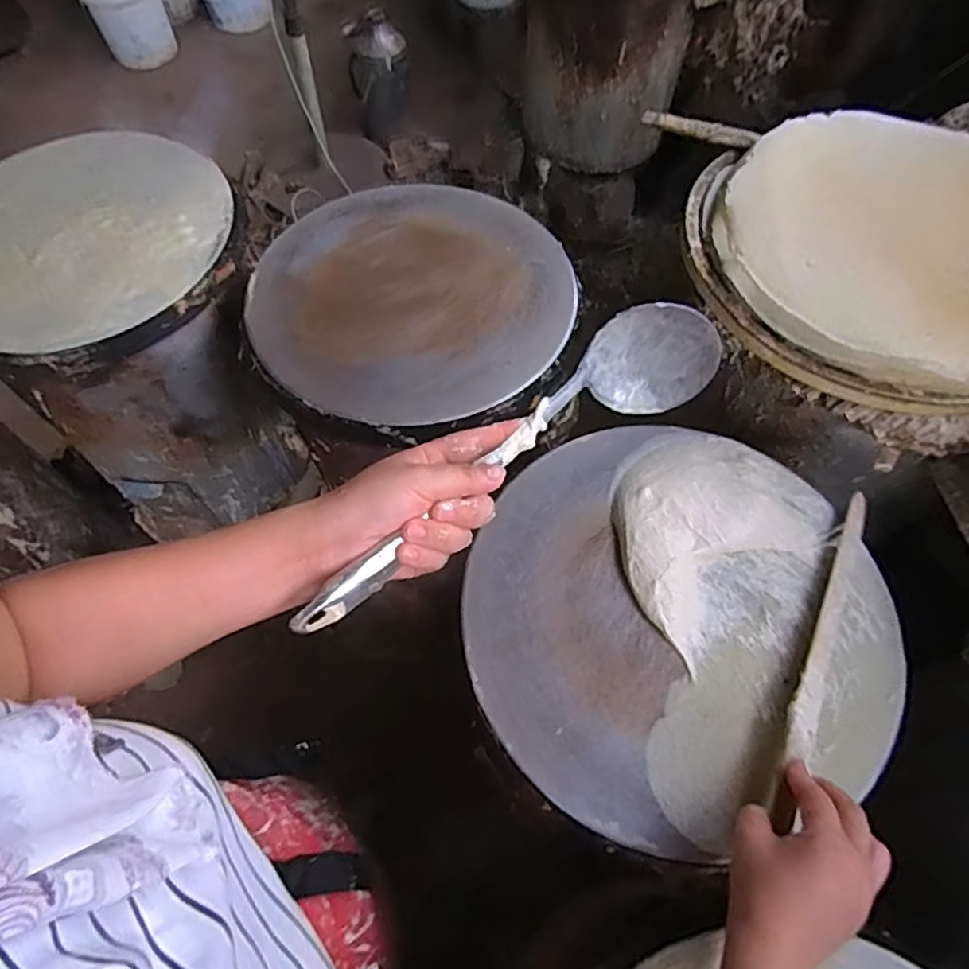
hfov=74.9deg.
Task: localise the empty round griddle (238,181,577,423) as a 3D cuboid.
[{"bbox_3d":[-0.080,-0.219,0.724,0.351,0.020,0.348,0,62,0],"label":"empty round griddle"}]

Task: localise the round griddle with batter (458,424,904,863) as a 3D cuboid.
[{"bbox_3d":[0.162,0.100,0.541,0.352,0.029,0.337,0,62,0],"label":"round griddle with batter"}]

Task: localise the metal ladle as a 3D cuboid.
[{"bbox_3d":[0.021,-0.017,0.402,0.326,0.082,0.061,-35,67,-20],"label":"metal ladle"}]

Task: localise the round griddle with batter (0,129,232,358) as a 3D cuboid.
[{"bbox_3d":[-0.498,-0.309,0.768,0.349,0.029,0.343,0,62,0],"label":"round griddle with batter"}]

